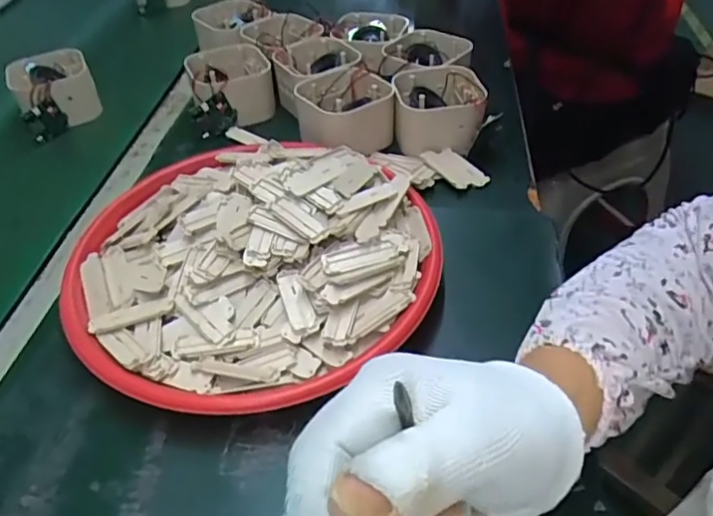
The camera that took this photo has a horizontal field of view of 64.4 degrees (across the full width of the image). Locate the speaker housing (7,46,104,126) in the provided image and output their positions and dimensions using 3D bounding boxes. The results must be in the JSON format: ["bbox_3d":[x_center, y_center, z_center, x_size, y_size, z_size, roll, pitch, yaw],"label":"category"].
[{"bbox_3d":[-0.362,-0.203,0.684,0.090,0.060,0.084,-23,47,-18],"label":"speaker housing"}]

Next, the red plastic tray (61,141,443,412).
[{"bbox_3d":[-0.085,-0.006,0.461,0.281,0.059,0.268,-26,49,-23],"label":"red plastic tray"}]

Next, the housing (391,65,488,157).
[{"bbox_3d":[0.086,-0.158,0.600,0.091,0.058,0.090,5,45,8],"label":"housing"}]

